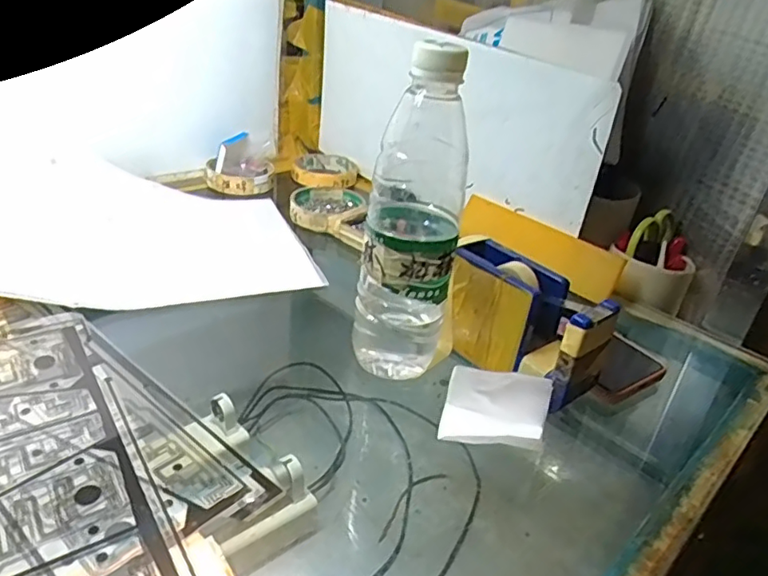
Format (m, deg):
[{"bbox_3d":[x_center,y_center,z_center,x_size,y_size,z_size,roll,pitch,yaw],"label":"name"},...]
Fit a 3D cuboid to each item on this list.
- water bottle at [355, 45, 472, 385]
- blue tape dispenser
[{"bbox_3d":[0.022,-0.040,0.401,0.068,0.223,0.070,8,29,2],"label":"water bottle"},{"bbox_3d":[0.088,0.014,0.447,0.087,0.074,0.047,30,37,35],"label":"blue tape dispenser"}]

